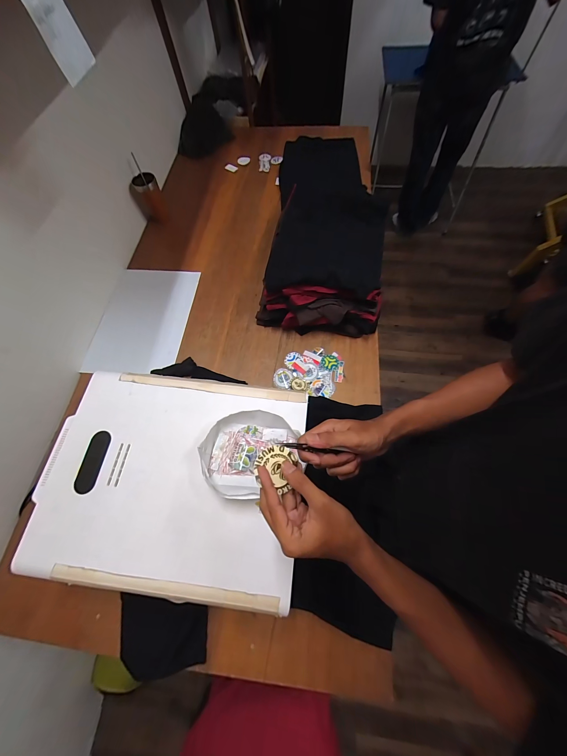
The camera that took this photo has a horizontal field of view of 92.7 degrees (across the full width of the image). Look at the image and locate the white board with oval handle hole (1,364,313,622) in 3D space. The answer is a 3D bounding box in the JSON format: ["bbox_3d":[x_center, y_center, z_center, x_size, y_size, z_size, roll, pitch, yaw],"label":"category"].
[{"bbox_3d":[-0.222,0.187,0.538,0.497,0.018,0.391,5,67,5],"label":"white board with oval handle hole"}]

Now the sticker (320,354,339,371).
[{"bbox_3d":[0.136,-0.044,0.801,0.048,0.004,0.053,31,72,15],"label":"sticker"}]

